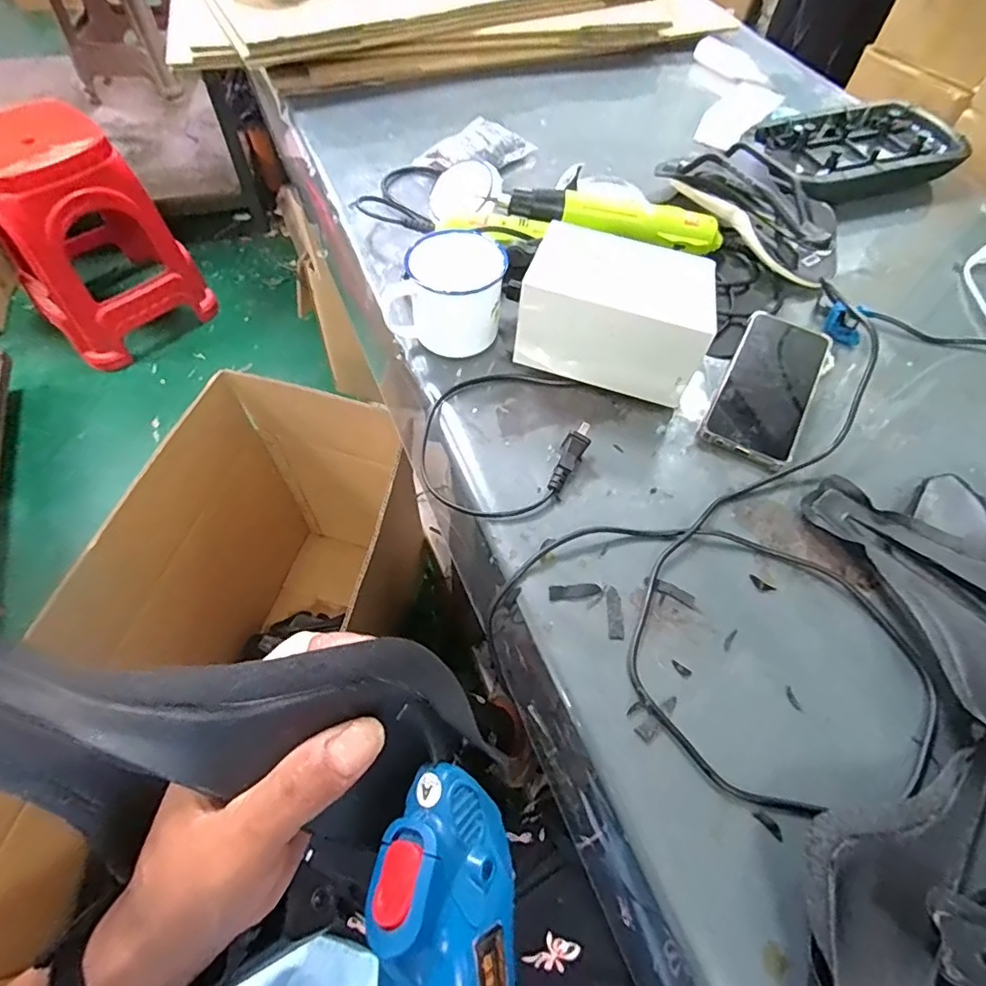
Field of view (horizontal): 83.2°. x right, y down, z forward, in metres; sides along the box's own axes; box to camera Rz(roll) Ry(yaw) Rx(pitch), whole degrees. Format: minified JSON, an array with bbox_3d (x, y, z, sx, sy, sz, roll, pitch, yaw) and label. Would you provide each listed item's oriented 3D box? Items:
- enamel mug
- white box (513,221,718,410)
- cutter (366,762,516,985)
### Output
[{"bbox_3d":[-0.041,-0.183,0.509,0.101,0.082,0.079,19,60,8],"label":"enamel mug"},{"bbox_3d":[0.110,-0.160,0.495,0.153,0.084,0.095,18,60,7],"label":"white box"},{"bbox_3d":[-0.014,0.161,0.175,0.043,0.031,0.133,-3,82,-3],"label":"cutter"}]

